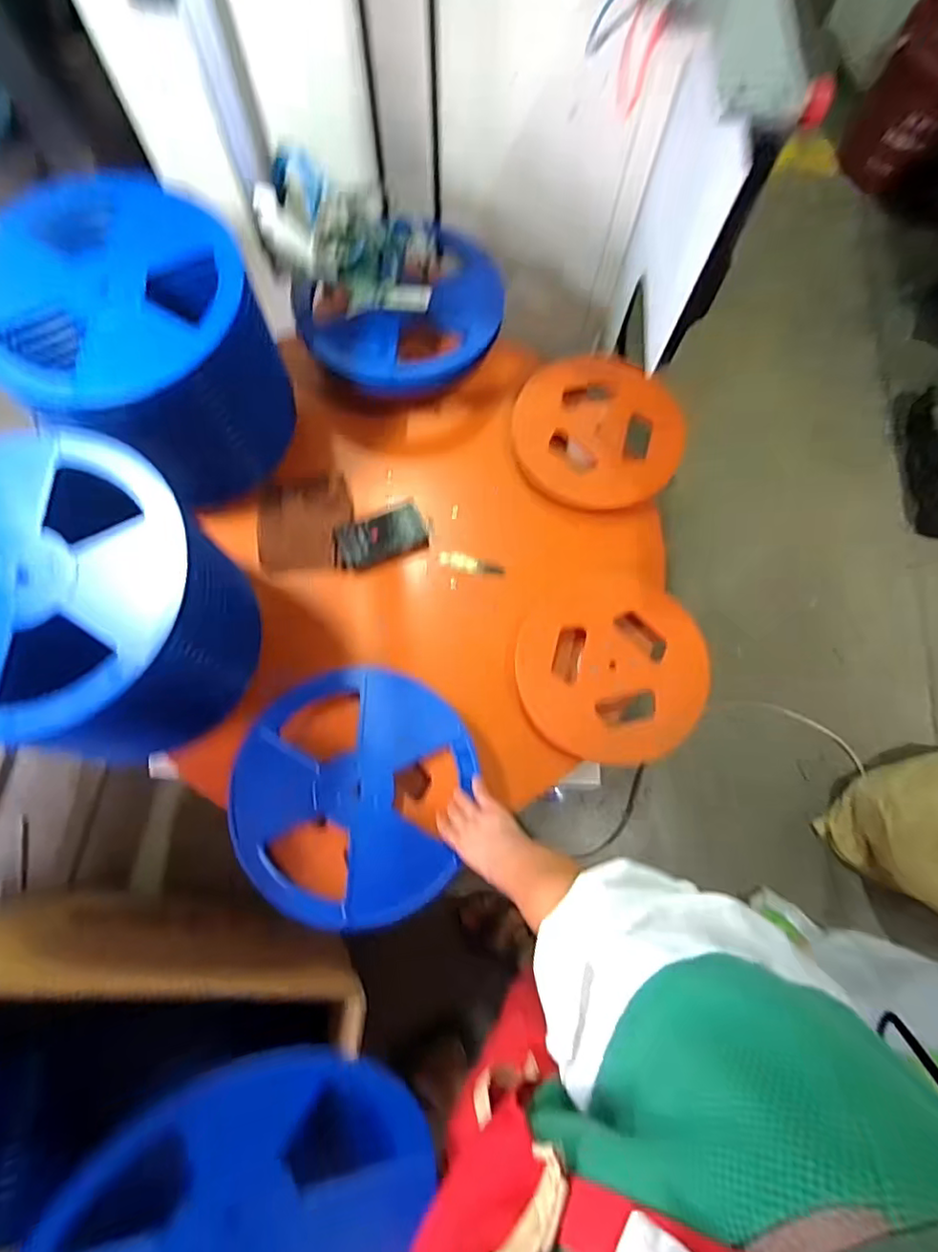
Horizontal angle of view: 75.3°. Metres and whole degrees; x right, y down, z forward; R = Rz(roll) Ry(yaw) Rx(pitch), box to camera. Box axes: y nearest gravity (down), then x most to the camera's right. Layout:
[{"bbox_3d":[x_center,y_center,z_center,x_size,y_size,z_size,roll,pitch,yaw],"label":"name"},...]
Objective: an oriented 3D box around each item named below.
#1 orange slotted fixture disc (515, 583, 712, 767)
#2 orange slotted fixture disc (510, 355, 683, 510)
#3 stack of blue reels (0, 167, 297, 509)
[{"bbox_3d":[0.207,0.065,0.876,0.262,0.031,0.257,1,73,-2],"label":"orange slotted fixture disc"},{"bbox_3d":[0.201,-0.304,0.973,0.266,0.062,0.248,31,75,8],"label":"orange slotted fixture disc"},{"bbox_3d":[-0.443,-0.363,0.850,0.316,0.296,0.305,35,75,9],"label":"stack of blue reels"}]

